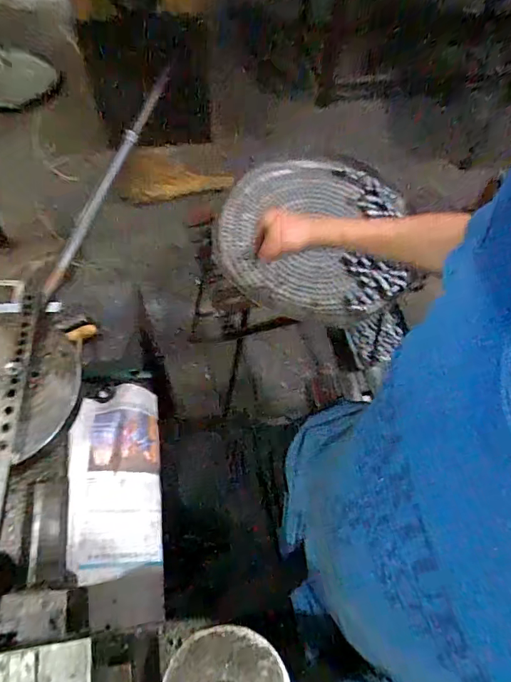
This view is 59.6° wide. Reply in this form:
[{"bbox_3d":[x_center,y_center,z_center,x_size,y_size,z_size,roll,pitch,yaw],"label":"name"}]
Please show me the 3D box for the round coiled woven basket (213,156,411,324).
[{"bbox_3d":[0.107,-0.206,0.842,0.355,0.041,0.391,8,62,3],"label":"round coiled woven basket"}]

